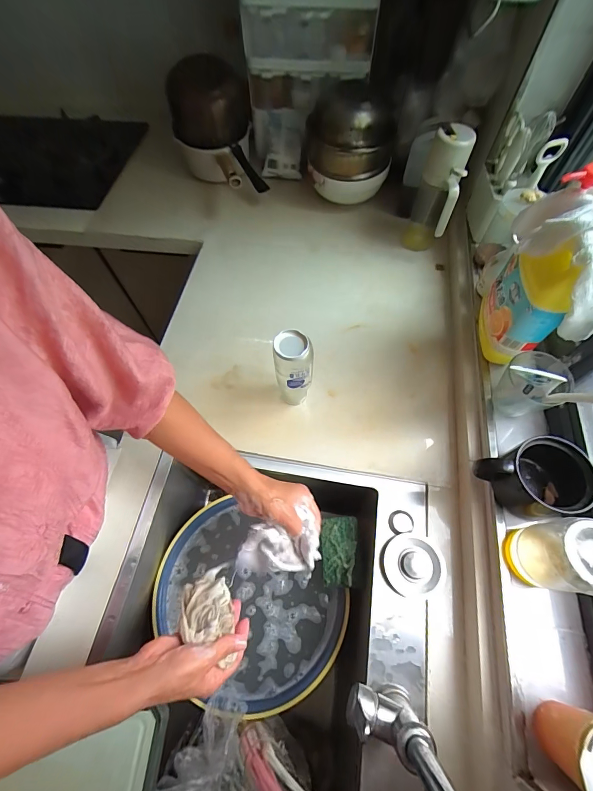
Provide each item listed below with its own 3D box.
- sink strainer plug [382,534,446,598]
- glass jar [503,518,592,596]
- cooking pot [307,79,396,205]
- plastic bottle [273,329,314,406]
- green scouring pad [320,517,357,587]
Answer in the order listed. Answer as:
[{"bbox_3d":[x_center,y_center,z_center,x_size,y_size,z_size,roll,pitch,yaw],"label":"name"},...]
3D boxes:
[{"bbox_3d":[0.176,0.250,0.498,0.090,0.019,0.082,5,63,4],"label":"sink strainer plug"},{"bbox_3d":[0.309,0.186,0.391,0.065,0.121,0.070,0,63,1],"label":"glass jar"},{"bbox_3d":[0.117,-0.568,0.794,0.164,0.216,0.151,0,63,1],"label":"cooking pot"},{"bbox_3d":[-0.004,-0.031,0.553,0.061,0.178,0.053,1,63,2],"label":"plastic bottle"},{"bbox_3d":[0.072,0.264,0.575,0.060,0.019,0.106,-9,64,21],"label":"green scouring pad"}]

